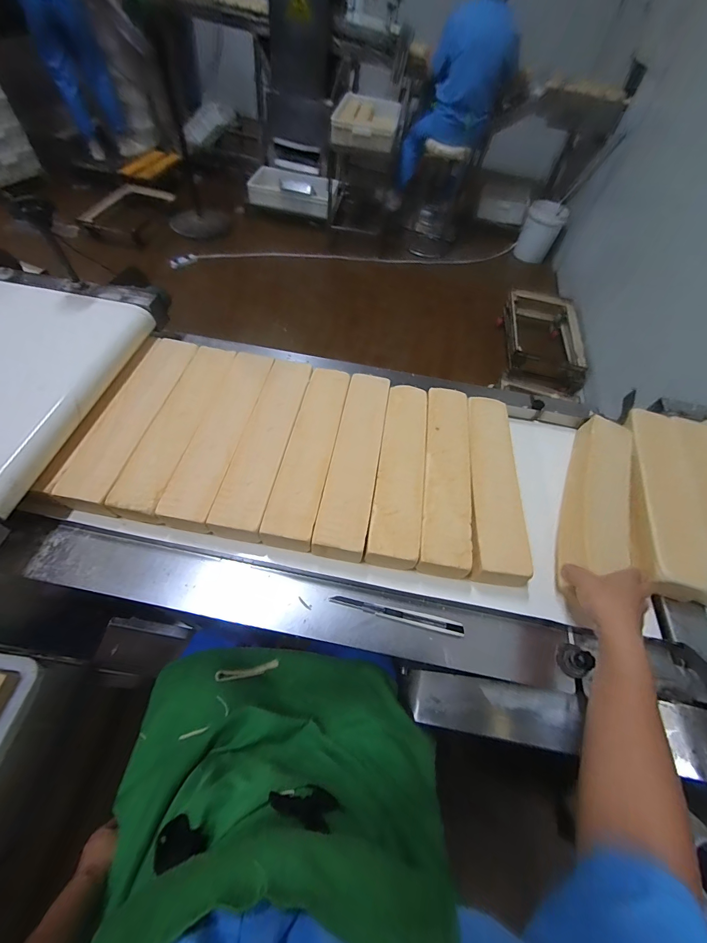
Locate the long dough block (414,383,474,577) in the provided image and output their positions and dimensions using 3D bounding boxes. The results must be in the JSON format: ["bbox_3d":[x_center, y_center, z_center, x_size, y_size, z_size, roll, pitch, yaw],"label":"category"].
[{"bbox_3d":[0.156,0.005,0.603,0.080,0.059,0.364,11,57,1],"label":"long dough block"}]

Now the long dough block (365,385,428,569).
[{"bbox_3d":[0.081,-0.004,0.604,0.074,0.057,0.347,11,57,1],"label":"long dough block"}]

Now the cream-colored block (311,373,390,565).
[{"bbox_3d":[0.004,-0.024,0.599,0.078,0.043,0.372,12,57,1],"label":"cream-colored block"}]

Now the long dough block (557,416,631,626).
[{"bbox_3d":[0.396,0.053,0.571,0.088,0.052,0.368,26,57,12],"label":"long dough block"}]

